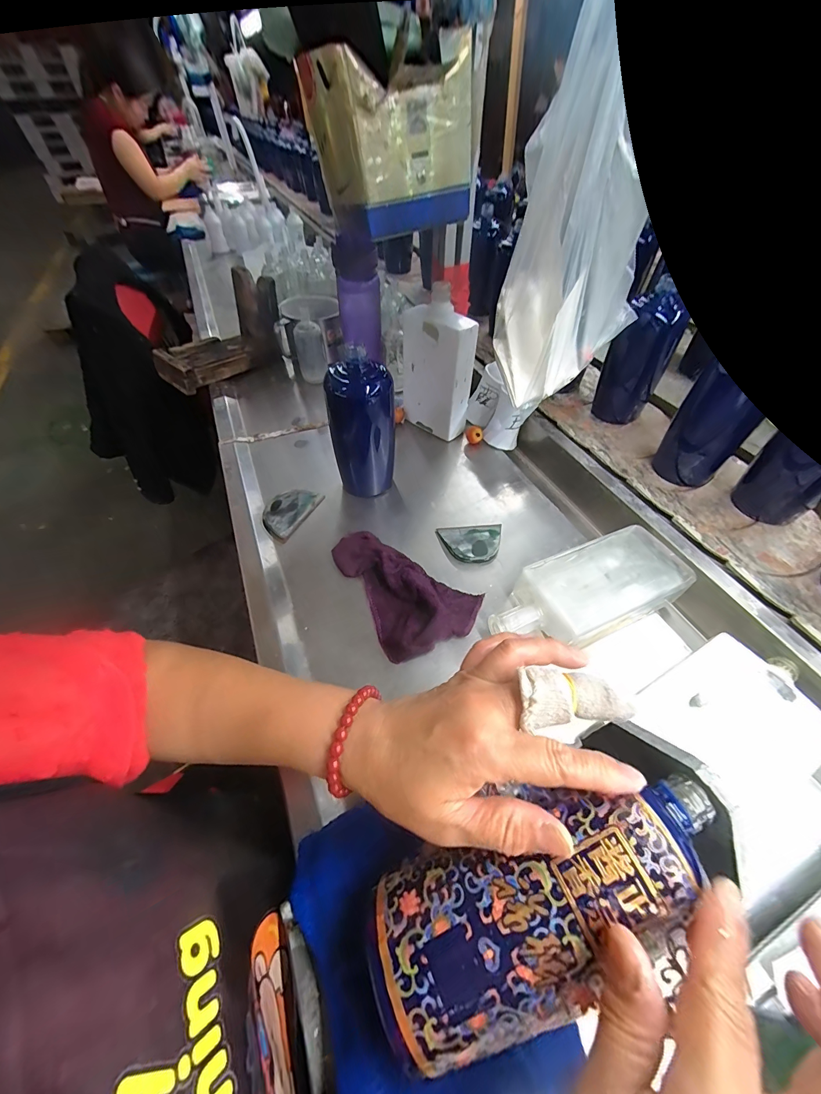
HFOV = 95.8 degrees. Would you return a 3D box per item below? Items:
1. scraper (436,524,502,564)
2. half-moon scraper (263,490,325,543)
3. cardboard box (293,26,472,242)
[{"bbox_3d":[0.078,-0.003,0.474,0.079,0.020,0.061,-4,52,-1],"label":"scraper"},{"bbox_3d":[-0.165,-0.050,0.504,0.052,0.006,0.090,29,53,4],"label":"half-moon scraper"},{"bbox_3d":[-0.020,-0.446,0.417,0.165,0.136,0.115,-20,54,-13],"label":"cardboard box"}]

